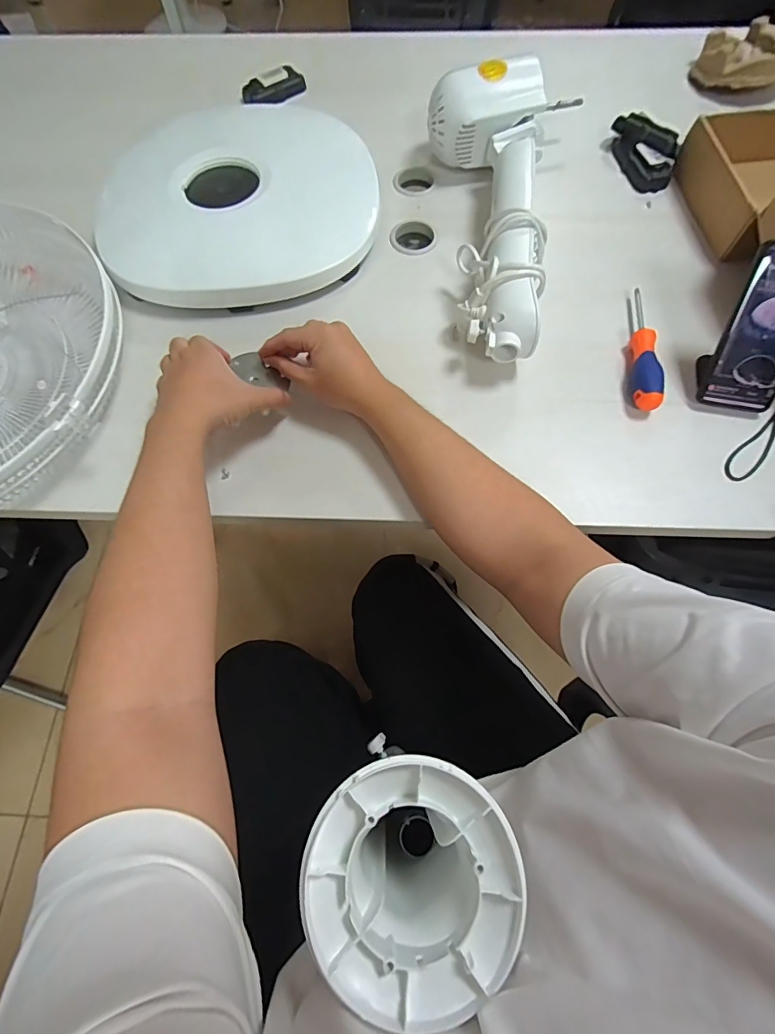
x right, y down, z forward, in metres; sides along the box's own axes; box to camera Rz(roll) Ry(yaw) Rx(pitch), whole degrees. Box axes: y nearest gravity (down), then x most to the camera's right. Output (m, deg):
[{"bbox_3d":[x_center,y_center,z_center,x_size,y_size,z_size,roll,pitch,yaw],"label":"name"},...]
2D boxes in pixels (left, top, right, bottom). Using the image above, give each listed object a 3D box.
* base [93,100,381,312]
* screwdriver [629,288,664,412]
[{"bbox_3d":[-0.201,-0.439,0.626,0.373,0.069,0.326,-1,68,1],"label":"base"},{"bbox_3d":[0.309,-0.208,0.542,0.028,0.027,0.182,8,69,4],"label":"screwdriver"}]

